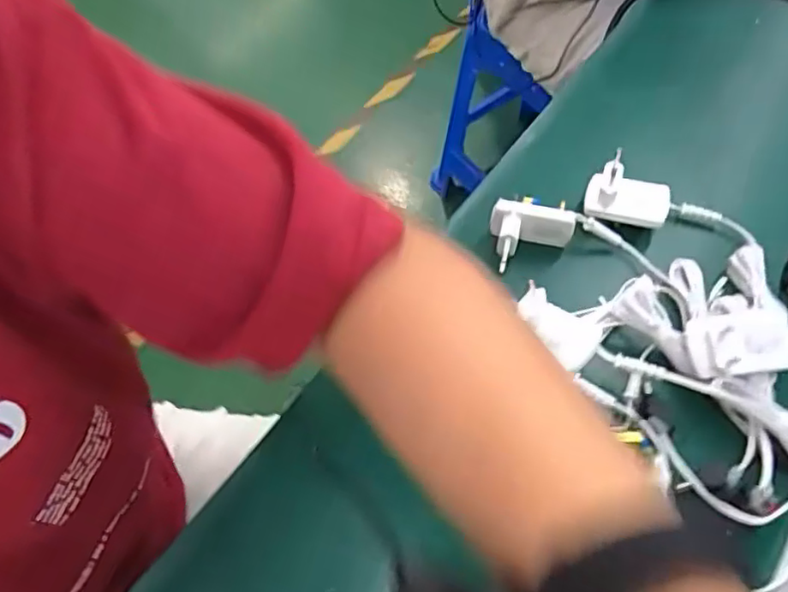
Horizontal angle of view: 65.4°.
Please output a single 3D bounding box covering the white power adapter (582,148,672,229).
[{"bbox_3d":[0.177,-0.079,0.461,0.061,0.056,0.034,10,60,6],"label":"white power adapter"}]

